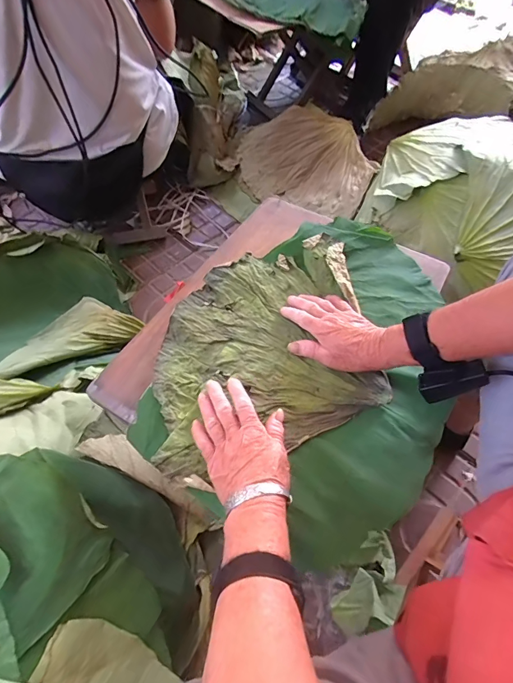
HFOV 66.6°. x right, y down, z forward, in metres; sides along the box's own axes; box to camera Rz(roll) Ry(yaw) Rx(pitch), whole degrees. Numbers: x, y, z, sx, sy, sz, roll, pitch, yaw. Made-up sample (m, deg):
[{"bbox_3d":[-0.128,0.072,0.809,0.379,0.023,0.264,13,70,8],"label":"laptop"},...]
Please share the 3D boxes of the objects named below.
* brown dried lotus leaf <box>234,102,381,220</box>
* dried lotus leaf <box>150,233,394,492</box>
[{"bbox_3d":[0.126,-0.486,1.038,0.361,0.129,0.255,15,58,7],"label":"brown dried lotus leaf"},{"bbox_3d":[0.012,0.001,0.509,0.275,0.021,0.313,-6,58,-7],"label":"dried lotus leaf"}]

